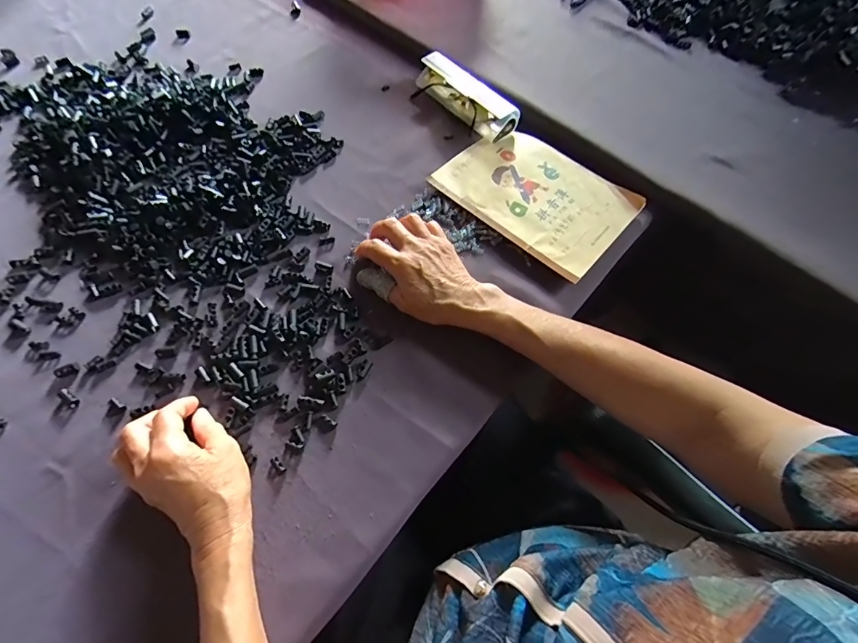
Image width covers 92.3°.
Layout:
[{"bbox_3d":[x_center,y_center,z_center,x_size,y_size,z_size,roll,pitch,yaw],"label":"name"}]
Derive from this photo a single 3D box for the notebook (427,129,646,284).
[{"bbox_3d":[0.123,-0.149,0.473,0.204,0.008,0.141,40,71,17],"label":"notebook"}]

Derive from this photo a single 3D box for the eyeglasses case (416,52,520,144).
[{"bbox_3d":[0.048,-0.291,0.525,0.046,0.034,0.150,-36,70,-16],"label":"eyeglasses case"}]

